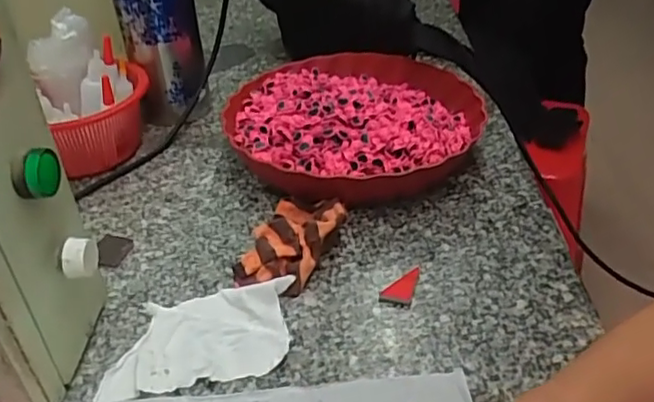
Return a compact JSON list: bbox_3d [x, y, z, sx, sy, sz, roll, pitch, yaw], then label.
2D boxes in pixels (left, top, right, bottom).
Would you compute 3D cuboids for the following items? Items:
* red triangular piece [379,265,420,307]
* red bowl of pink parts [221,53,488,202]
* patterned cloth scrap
[{"bbox_3d":[0.055,0.062,0.467,0.022,0.006,0.042,10,37,16],"label":"red triangular piece"},{"bbox_3d":[0.024,-0.074,0.613,0.235,0.059,0.235,-2,35,1],"label":"red bowl of pink parts"},{"bbox_3d":[-0.027,0.029,0.497,0.068,0.032,0.104,13,39,20],"label":"patterned cloth scrap"}]

